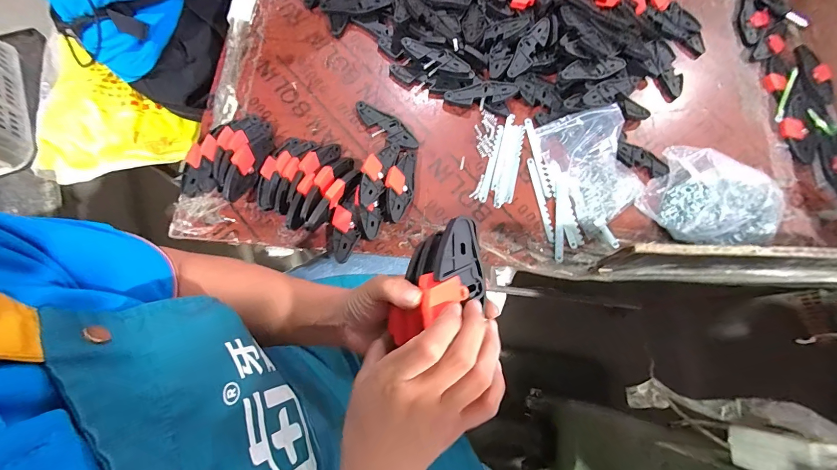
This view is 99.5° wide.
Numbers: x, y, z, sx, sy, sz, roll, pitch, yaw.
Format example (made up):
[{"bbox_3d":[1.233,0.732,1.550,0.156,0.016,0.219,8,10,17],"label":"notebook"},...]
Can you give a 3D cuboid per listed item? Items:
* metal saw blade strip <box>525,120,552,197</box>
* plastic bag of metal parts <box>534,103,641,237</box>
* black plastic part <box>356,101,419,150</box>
[{"bbox_3d":[0.211,-0.138,0.627,0.013,0.011,0.152,-8,74,-6],"label":"metal saw blade strip"},{"bbox_3d":[0.306,-0.123,0.606,0.140,0.043,0.207,-21,76,-9],"label":"plastic bag of metal parts"},{"bbox_3d":[-0.057,-0.191,0.620,0.130,0.011,0.041,42,76,9],"label":"black plastic part"}]

